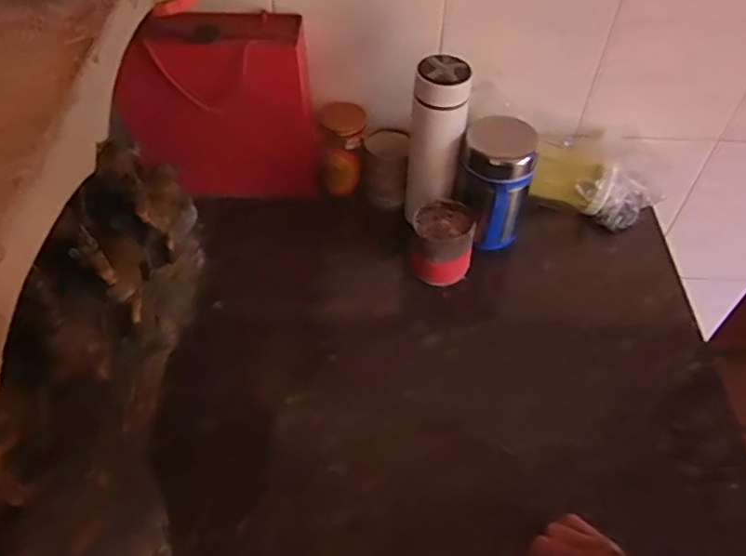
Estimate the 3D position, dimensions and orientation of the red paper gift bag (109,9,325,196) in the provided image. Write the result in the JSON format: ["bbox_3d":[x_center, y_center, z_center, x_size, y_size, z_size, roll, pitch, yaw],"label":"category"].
[{"bbox_3d":[-0.187,-0.205,0.760,0.222,0.212,0.091,-2,51,-3],"label":"red paper gift bag"}]

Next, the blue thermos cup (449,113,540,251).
[{"bbox_3d":[0.148,-0.110,0.763,0.086,0.168,0.073,18,53,13],"label":"blue thermos cup"}]

